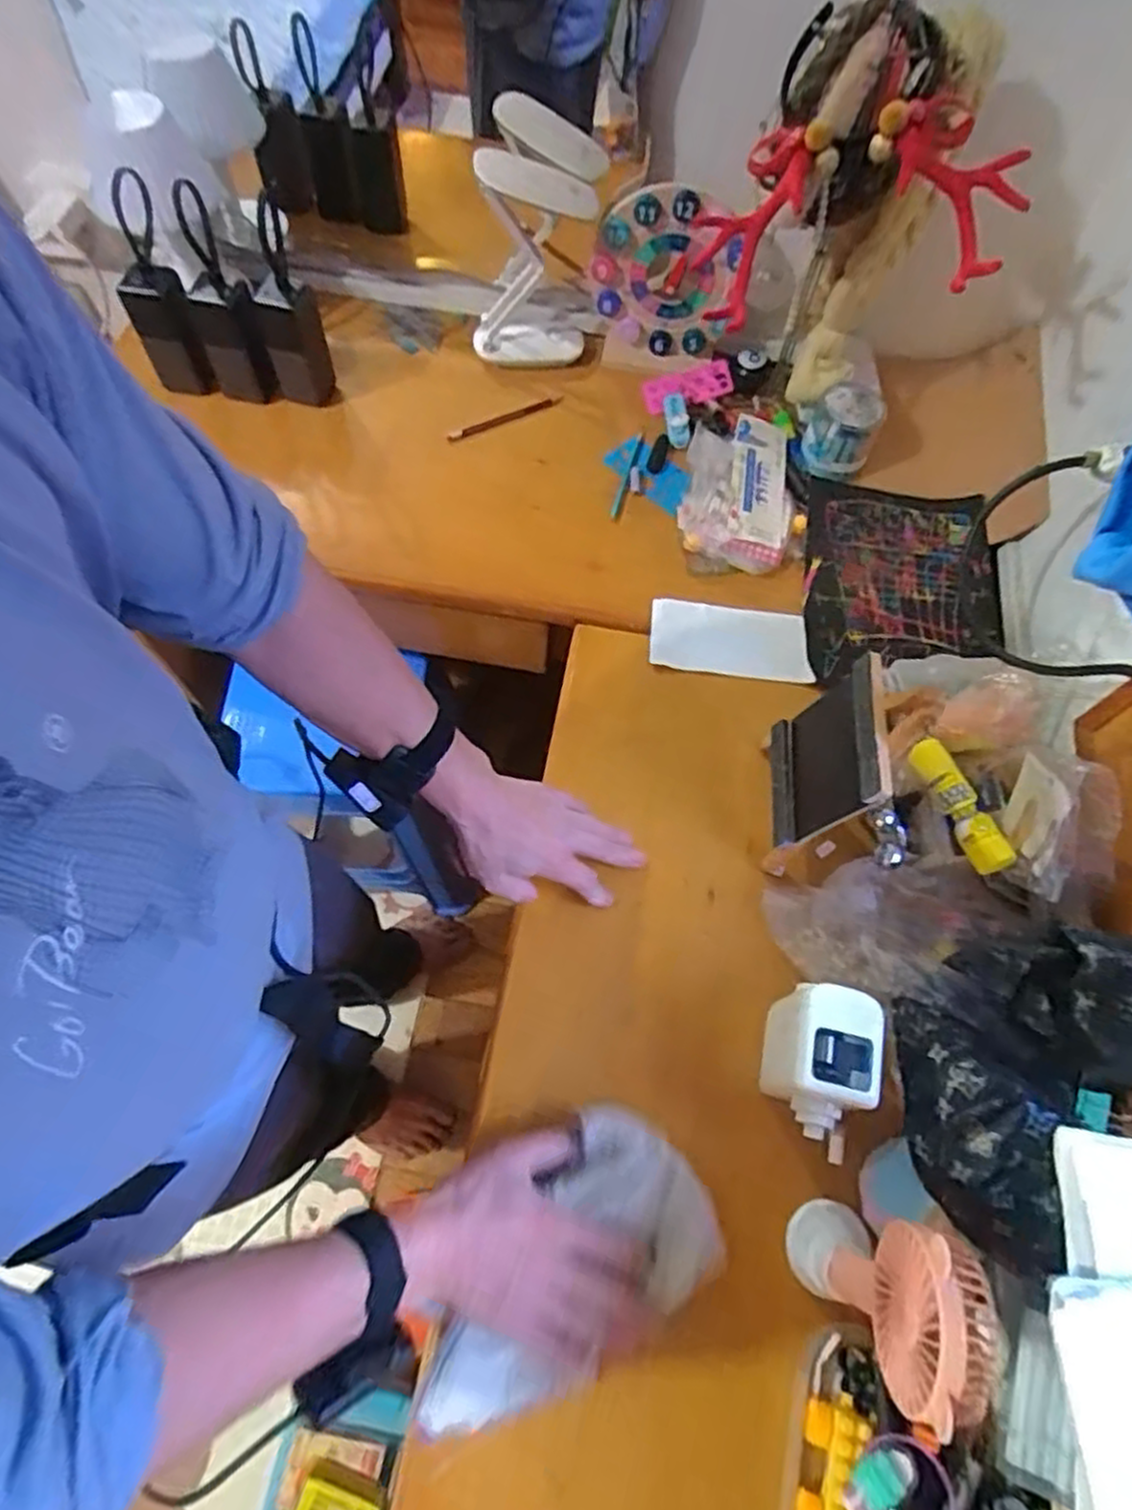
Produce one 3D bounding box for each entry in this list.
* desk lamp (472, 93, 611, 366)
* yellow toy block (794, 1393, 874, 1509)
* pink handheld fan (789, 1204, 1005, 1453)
[{"bbox_3d":[-0.035,-0.604,0.910,0.138,0.223,0.155,11,65,2],"label":"desk lamp"},{"bbox_3d":[0.176,0.474,0.506,0.034,0.037,0.084,19,65,6],"label":"yellow toy block"},{"bbox_3d":[0.194,0.336,0.473,0.053,0.207,0.088,25,66,9],"label":"pink handheld fan"}]

